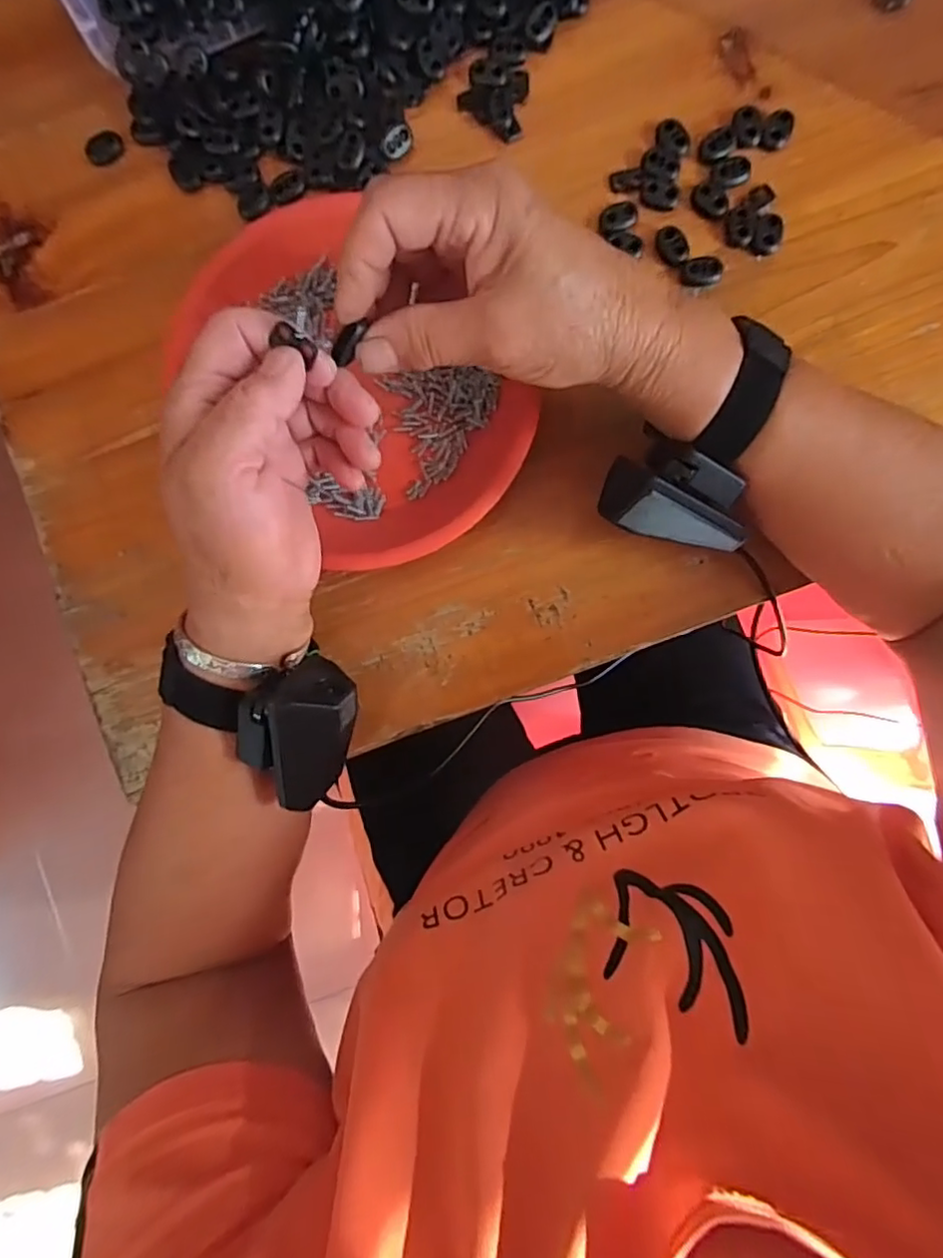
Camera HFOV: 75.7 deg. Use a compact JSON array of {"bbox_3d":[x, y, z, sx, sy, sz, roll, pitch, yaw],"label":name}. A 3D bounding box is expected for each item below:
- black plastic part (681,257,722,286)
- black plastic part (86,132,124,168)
[{"bbox_3d":[0.127,-0.197,0.332,0.021,0.004,0.014,4,90,2],"label":"black plastic part"},{"bbox_3d":[-0.213,-0.279,0.351,0.022,0.004,0.018,-32,89,2],"label":"black plastic part"}]

